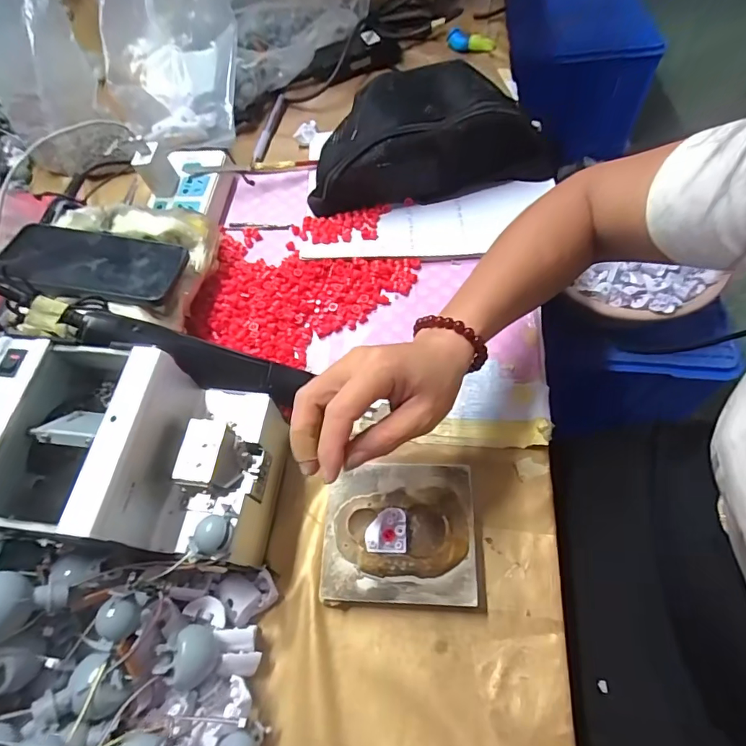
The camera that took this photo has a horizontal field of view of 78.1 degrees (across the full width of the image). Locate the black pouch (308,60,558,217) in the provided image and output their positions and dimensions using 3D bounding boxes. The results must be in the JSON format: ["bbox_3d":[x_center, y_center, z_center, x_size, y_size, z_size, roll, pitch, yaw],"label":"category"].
[{"bbox_3d":[0.056,-0.279,0.528,0.283,0.077,0.144,-12,62,-3],"label":"black pouch"}]

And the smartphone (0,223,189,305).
[{"bbox_3d":[-0.271,-0.106,0.438,0.171,0.008,0.084,8,52,4],"label":"smartphone"}]

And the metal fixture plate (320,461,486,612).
[{"bbox_3d":[0.024,0.127,0.365,0.122,0.032,0.105,0,62,3],"label":"metal fixture plate"}]

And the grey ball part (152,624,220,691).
[{"bbox_3d":[-0.122,0.191,0.308,0.033,0.025,0.033,-3,63,5],"label":"grey ball part"}]

